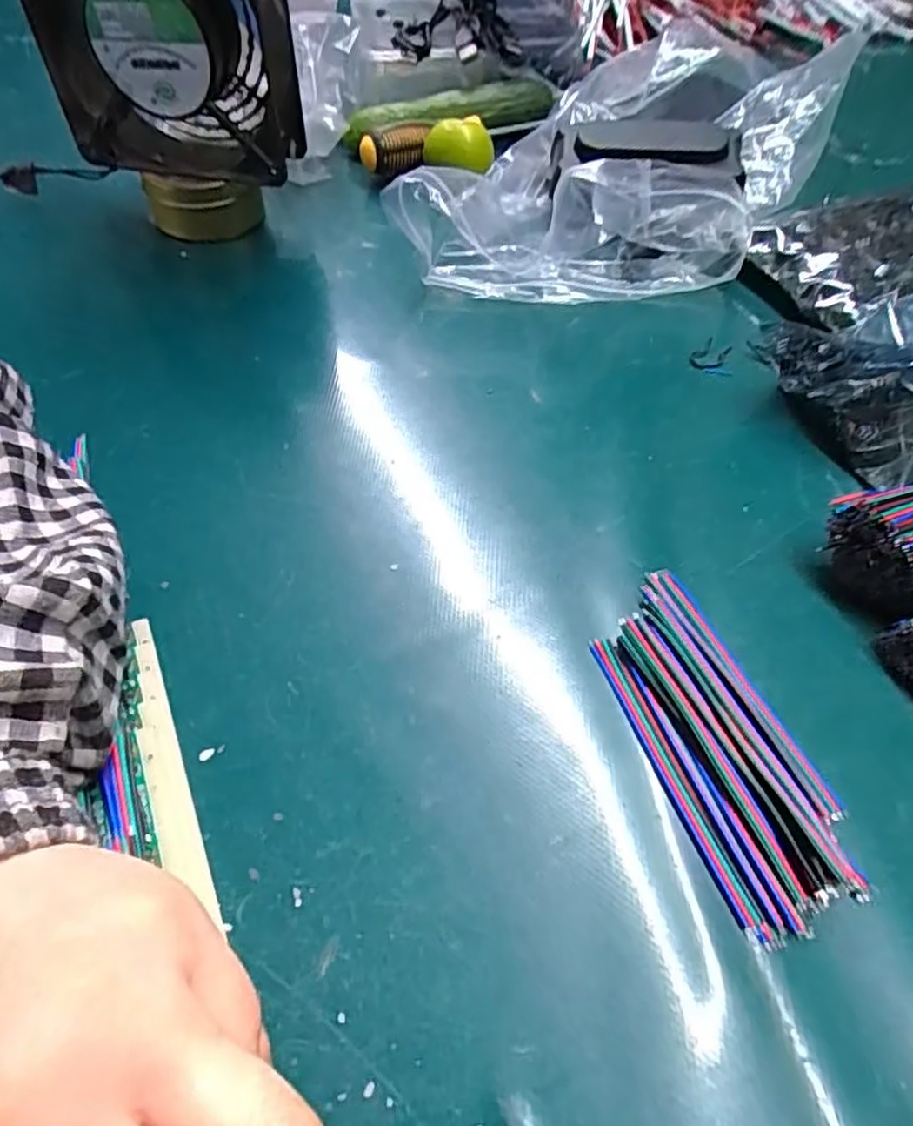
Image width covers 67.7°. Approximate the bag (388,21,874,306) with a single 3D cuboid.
[{"bbox_3d":[0.117,-0.247,0.408,0.168,0.061,0.314,25,57,18],"label":"bag"}]

